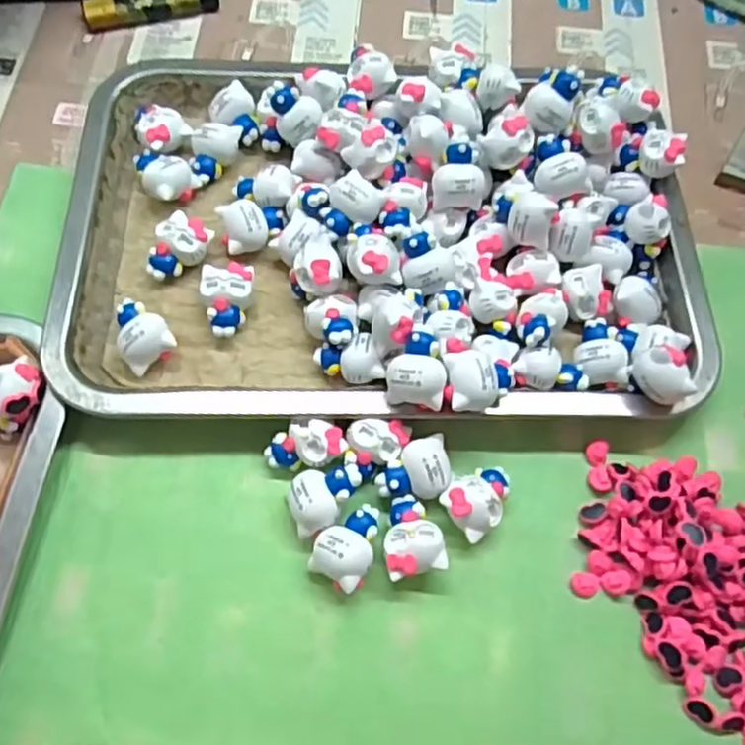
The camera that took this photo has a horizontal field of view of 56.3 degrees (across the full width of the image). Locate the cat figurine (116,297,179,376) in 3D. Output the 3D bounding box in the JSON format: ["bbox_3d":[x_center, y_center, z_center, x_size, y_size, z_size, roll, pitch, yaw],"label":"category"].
[{"bbox_3d":[-0.108,-0.017,0.323,0.024,0.021,0.031,-37,73,-18],"label":"cat figurine"}]

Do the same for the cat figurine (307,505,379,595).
[{"bbox_3d":[-0.010,0.073,0.292,0.023,0.021,0.035,22,66,7],"label":"cat figurine"}]

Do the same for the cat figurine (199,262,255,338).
[{"bbox_3d":[-0.069,-0.034,0.334,0.024,0.021,0.033,-2,66,-5],"label":"cat figurine"}]

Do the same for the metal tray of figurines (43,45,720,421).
[{"bbox_3d":[0.006,-0.076,0.346,0.310,0.049,0.208,2,66,-3],"label":"metal tray of figurines"}]

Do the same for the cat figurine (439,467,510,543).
[{"bbox_3d":[0.047,0.055,0.302,0.034,0.019,0.024,-35,72,-17],"label":"cat figurine"}]

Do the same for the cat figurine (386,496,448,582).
[{"bbox_3d":[0.016,0.069,0.295,0.024,0.018,0.034,-8,66,-7],"label":"cat figurine"}]

